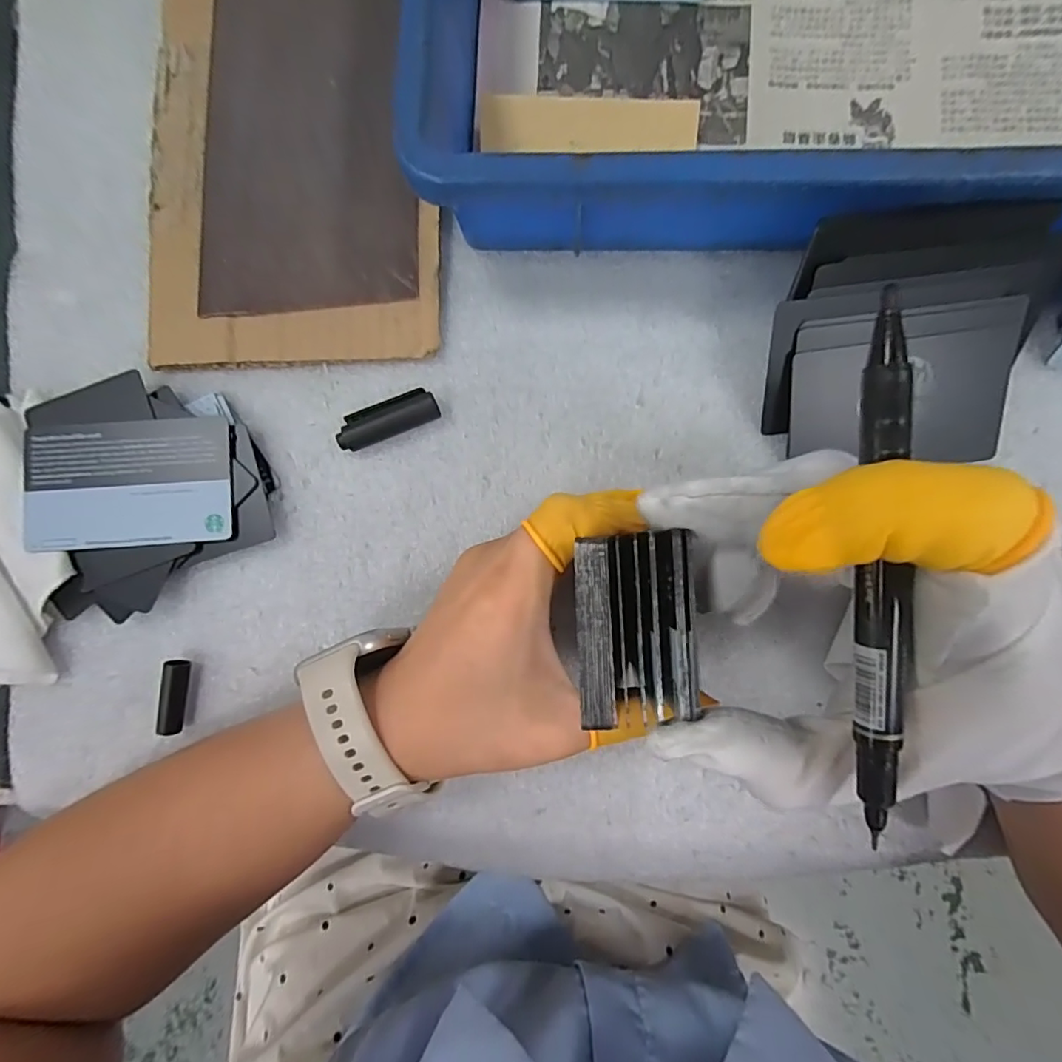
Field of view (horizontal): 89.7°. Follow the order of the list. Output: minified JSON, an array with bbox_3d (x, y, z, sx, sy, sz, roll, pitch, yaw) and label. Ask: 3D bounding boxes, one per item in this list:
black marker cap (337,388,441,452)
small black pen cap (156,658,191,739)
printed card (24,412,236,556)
[{"bbox_3d":[-0.063,-0.049,0.233,0.044,0.011,0.016,-24,87,1],"label":"black marker cap"},{"bbox_3d":[-0.153,0.071,0.229,0.009,0.007,0.031,8,88,3],"label":"small black pen cap"},{"bbox_3d":[-0.169,-0.020,0.225,0.081,0.004,0.053,-4,85,-5],"label":"printed card"}]

